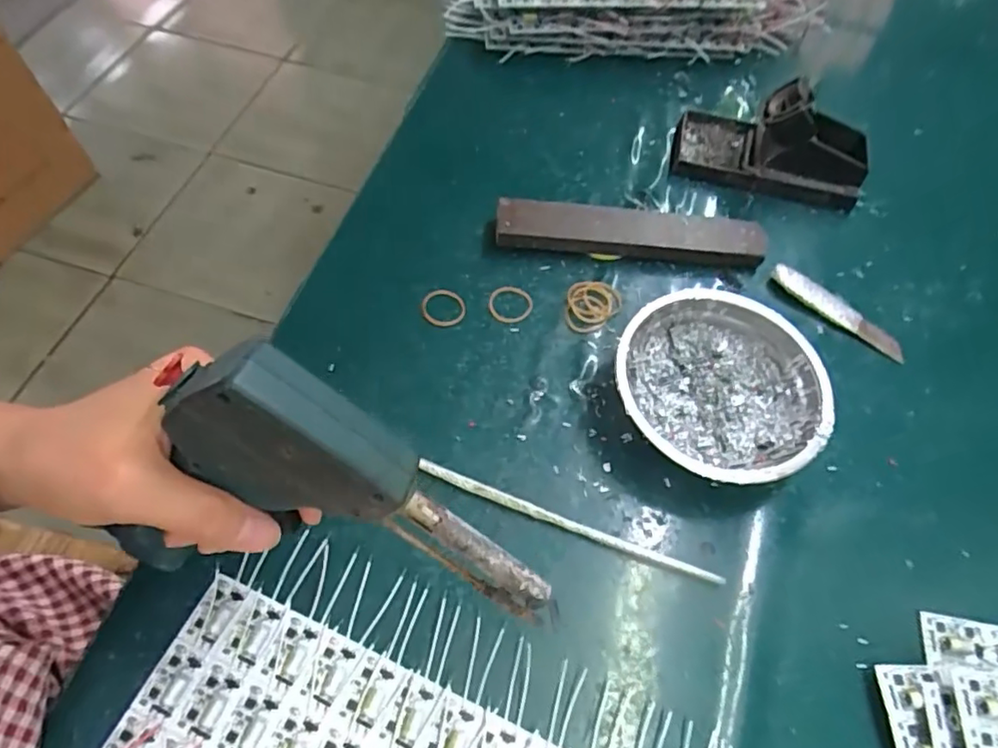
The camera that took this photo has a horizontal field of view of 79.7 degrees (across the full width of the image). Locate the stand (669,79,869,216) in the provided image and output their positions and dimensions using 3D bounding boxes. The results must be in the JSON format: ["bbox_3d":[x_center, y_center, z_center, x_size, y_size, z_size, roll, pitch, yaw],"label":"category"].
[{"bbox_3d":[0.222,-0.189,0.479,0.147,0.065,0.079,18,61,7],"label":"stand"}]

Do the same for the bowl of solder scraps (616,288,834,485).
[{"bbox_3d":[0.136,0.010,0.373,0.118,0.042,0.123,1,60,-2],"label":"bowl of solder scraps"}]

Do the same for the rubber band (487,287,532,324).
[{"bbox_3d":[0.007,-0.049,0.416,0.030,0.004,0.030,1,60,-2],"label":"rubber band"}]

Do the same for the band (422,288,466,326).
[{"bbox_3d":[-0.038,-0.046,0.414,0.029,0.005,0.030,-4,61,-5],"label":"band"}]

